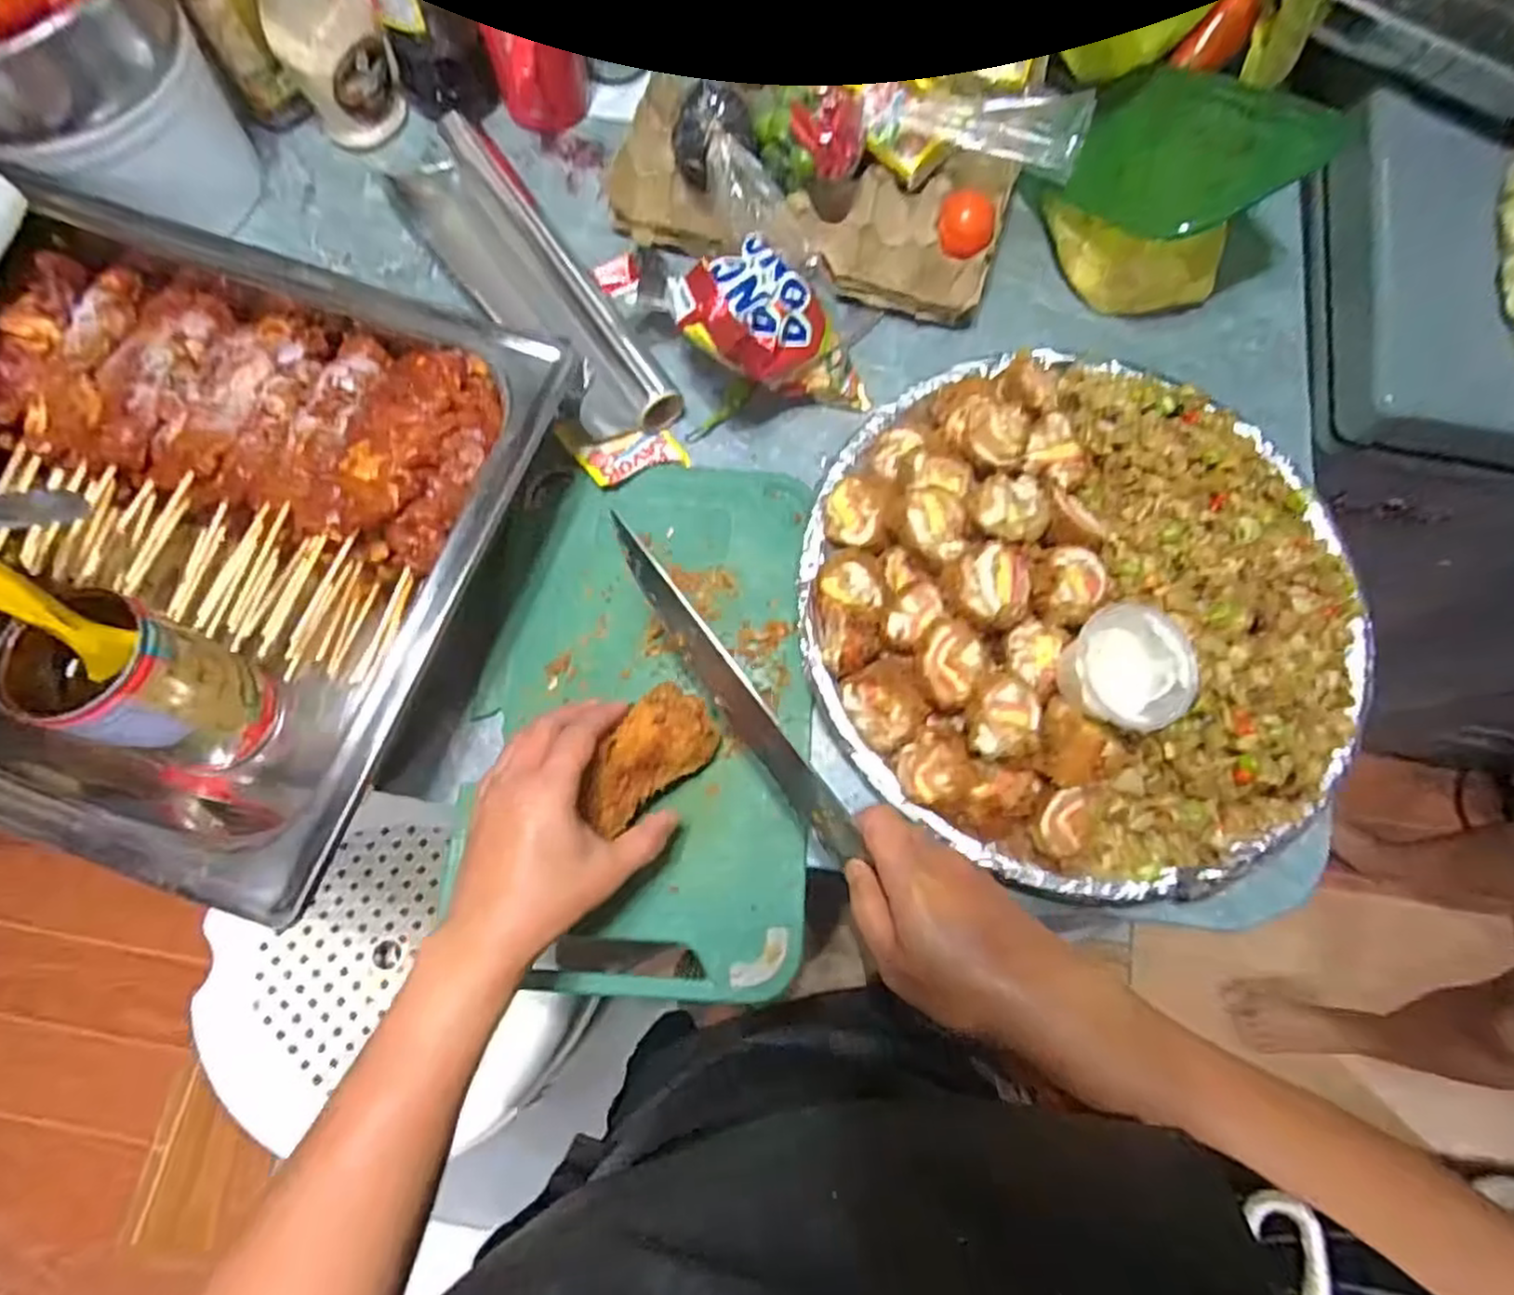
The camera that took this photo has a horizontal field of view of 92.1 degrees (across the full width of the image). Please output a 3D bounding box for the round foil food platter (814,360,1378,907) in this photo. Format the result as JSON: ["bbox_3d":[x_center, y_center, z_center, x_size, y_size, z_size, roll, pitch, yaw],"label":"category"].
[{"bbox_3d":[0.204,-0.037,0.451,0.340,0.065,0.352,0,73,-1],"label":"round foil food platter"}]

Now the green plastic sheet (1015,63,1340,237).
[{"bbox_3d":[0.311,-0.365,0.537,0.186,0.035,0.186,35,81,36],"label":"green plastic sheet"}]

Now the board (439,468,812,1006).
[{"bbox_3d":[-0.073,0.038,0.471,0.212,0.016,0.338,3,73,0],"label":"board"}]

